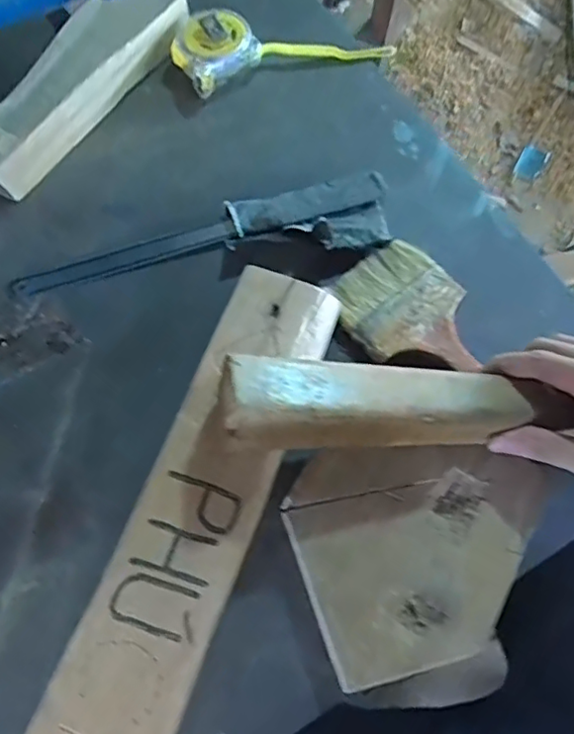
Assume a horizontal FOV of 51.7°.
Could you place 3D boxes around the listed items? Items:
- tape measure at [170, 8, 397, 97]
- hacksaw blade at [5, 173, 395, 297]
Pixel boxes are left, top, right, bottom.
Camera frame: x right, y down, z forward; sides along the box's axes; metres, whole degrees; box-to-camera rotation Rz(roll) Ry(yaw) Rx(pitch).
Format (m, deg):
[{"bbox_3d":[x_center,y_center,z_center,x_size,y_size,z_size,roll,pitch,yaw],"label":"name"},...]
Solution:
[{"bbox_3d":[-0.004,-0.300,0.542,0.198,0.039,0.060,-16,69,-7],"label":"tape measure"},{"bbox_3d":[-0.065,-0.106,0.462,0.292,0.027,0.066,-9,69,-4],"label":"hacksaw blade"}]

